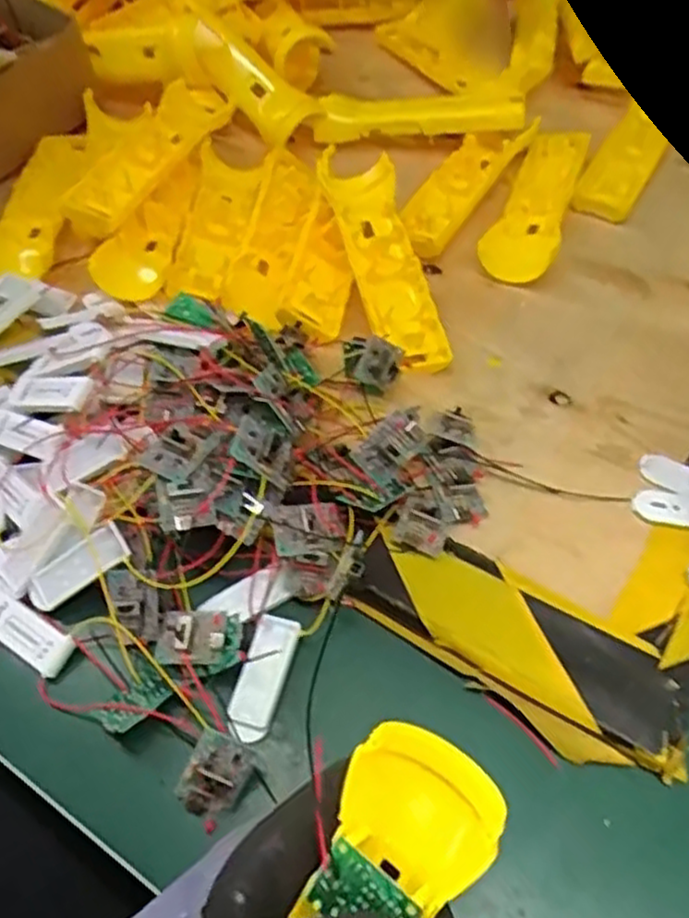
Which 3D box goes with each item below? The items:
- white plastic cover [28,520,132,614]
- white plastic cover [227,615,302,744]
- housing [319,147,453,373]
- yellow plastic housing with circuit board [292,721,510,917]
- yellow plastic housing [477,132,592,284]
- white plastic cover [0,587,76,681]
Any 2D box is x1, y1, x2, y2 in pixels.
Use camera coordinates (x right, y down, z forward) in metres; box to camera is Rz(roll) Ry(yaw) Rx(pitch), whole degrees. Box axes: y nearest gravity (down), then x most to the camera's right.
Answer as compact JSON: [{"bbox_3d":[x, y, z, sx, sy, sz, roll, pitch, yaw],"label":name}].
[{"bbox_3d":[-0.135,0.055,0.369,0.057,0.004,0.020,-35,87,4],"label":"white plastic cover"},{"bbox_3d":[-0.039,0.105,0.350,0.019,0.013,0.056,15,56,11],"label":"white plastic cover"},{"bbox_3d":[0.027,-0.124,0.454,0.047,0.019,0.155,-15,71,-9],"label":"housing"},{"bbox_3d":[-0.003,0.171,0.248,0.048,0.022,0.170,29,95,20],"label":"yellow plastic housing with circuit board"},{"bbox_3d":[0.135,-0.178,0.509,0.044,0.027,0.140,19,57,14],"label":"yellow plastic housing"},{"bbox_3d":[-0.161,0.085,0.364,0.059,0.008,0.020,29,60,20],"label":"white plastic cover"}]

